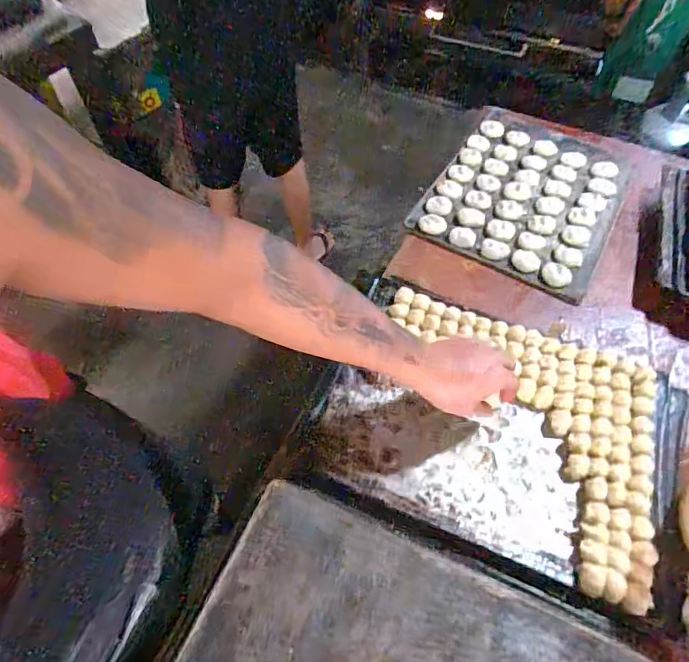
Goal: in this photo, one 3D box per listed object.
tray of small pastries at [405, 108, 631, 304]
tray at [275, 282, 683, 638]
[{"bbox_3d":[0.371,-0.289,0.914,0.329,0.031,0.484,26,59,18],"label":"tray of small pastries"},{"bbox_3d":[0.197,0.125,0.596,0.442,0.041,0.343,21,58,15],"label":"tray"}]

